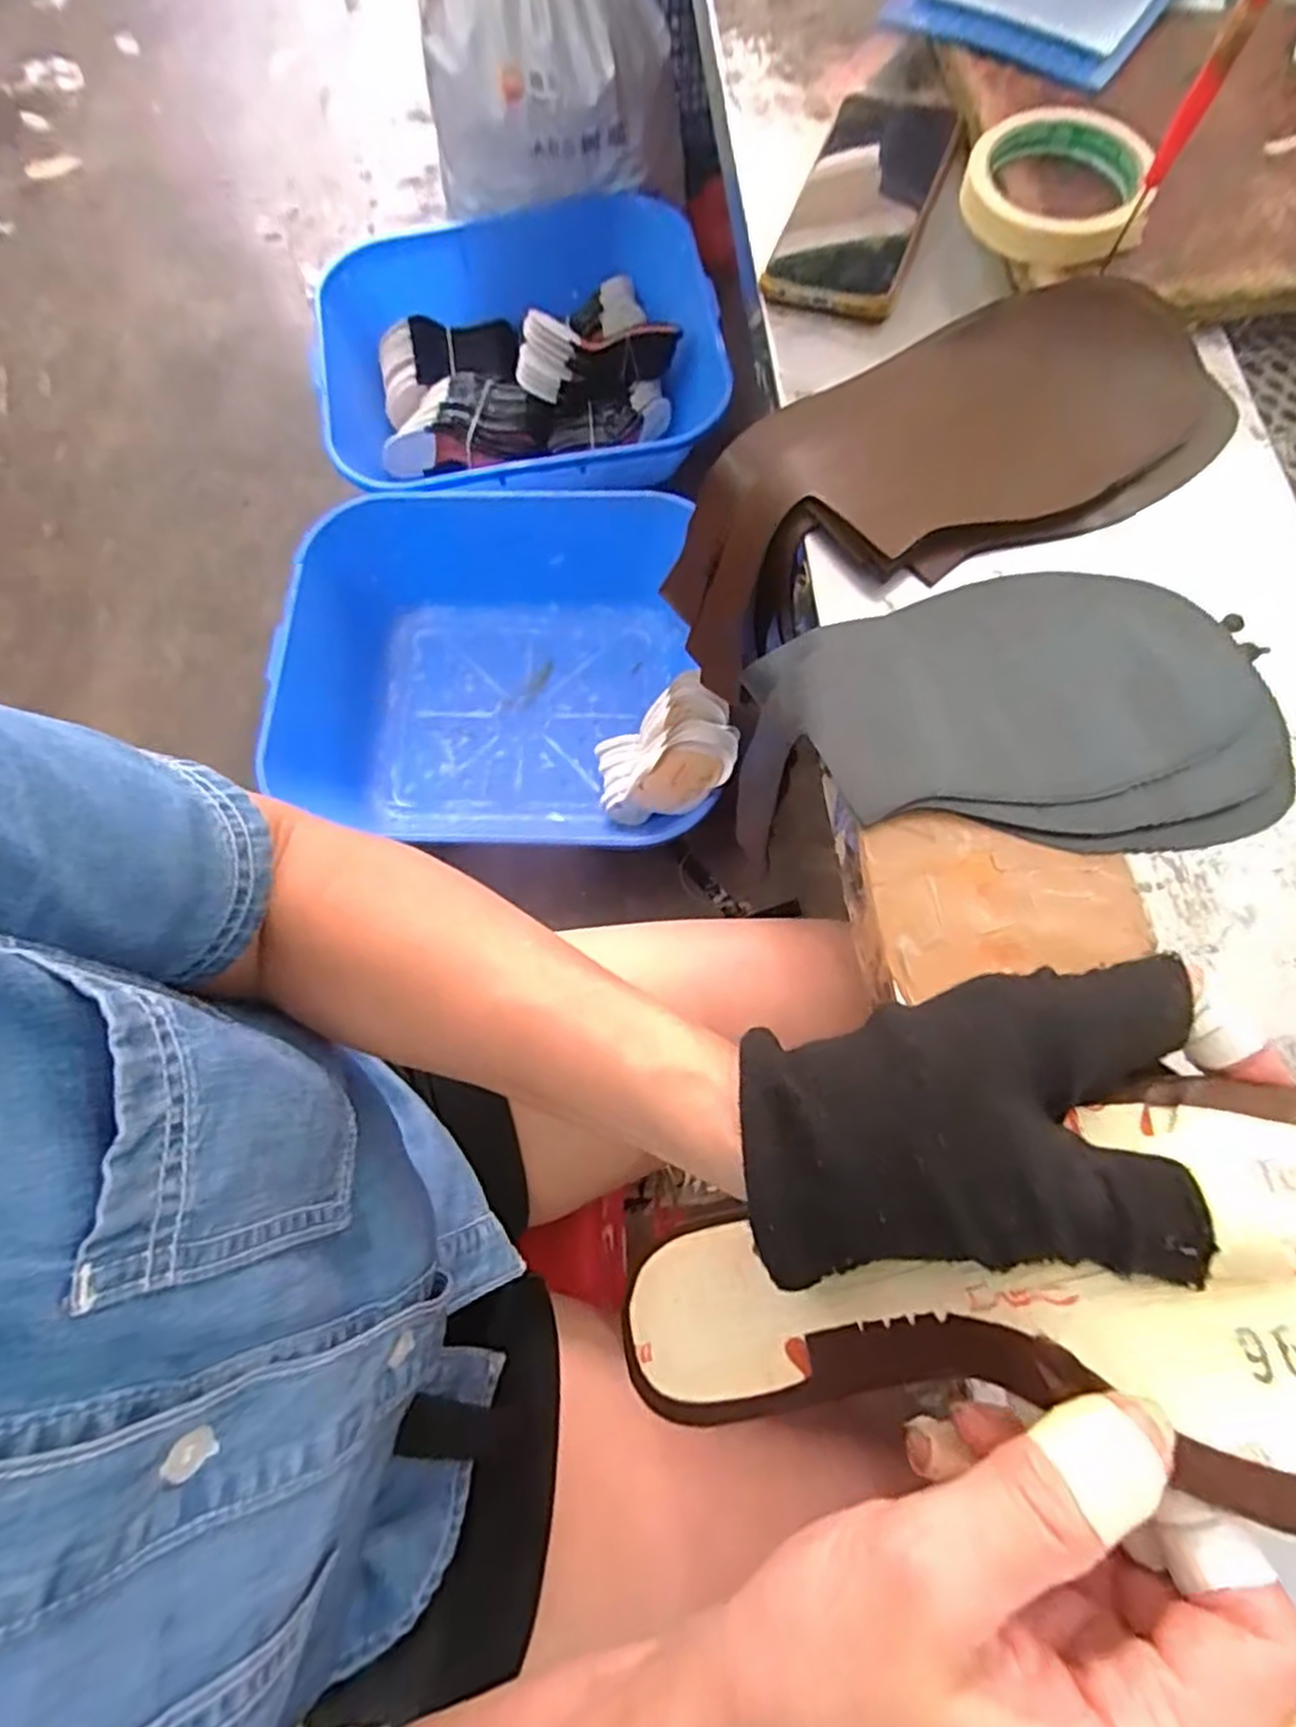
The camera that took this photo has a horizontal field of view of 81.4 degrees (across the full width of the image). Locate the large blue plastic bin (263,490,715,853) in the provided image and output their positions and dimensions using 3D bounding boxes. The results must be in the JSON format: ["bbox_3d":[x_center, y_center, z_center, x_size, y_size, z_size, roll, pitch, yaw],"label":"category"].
[{"bbox_3d":[-0.255,-0.274,1.089,0.589,0.201,0.526,3,75,2],"label":"large blue plastic bin"}]

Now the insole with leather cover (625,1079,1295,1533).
[{"bbox_3d":[0.095,0.110,0.189,0.245,0.051,0.081,-21,73,29],"label":"insole with leather cover"}]

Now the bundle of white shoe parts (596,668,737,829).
[{"bbox_3d":[0.008,-0.128,0.971,0.081,0.266,0.133,11,73,-25],"label":"bundle of white shoe parts"}]

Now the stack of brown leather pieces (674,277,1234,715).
[{"bbox_3d":[0.142,-0.200,0.398,0.284,0.091,0.122,-21,75,14],"label":"stack of brown leather pieces"}]

